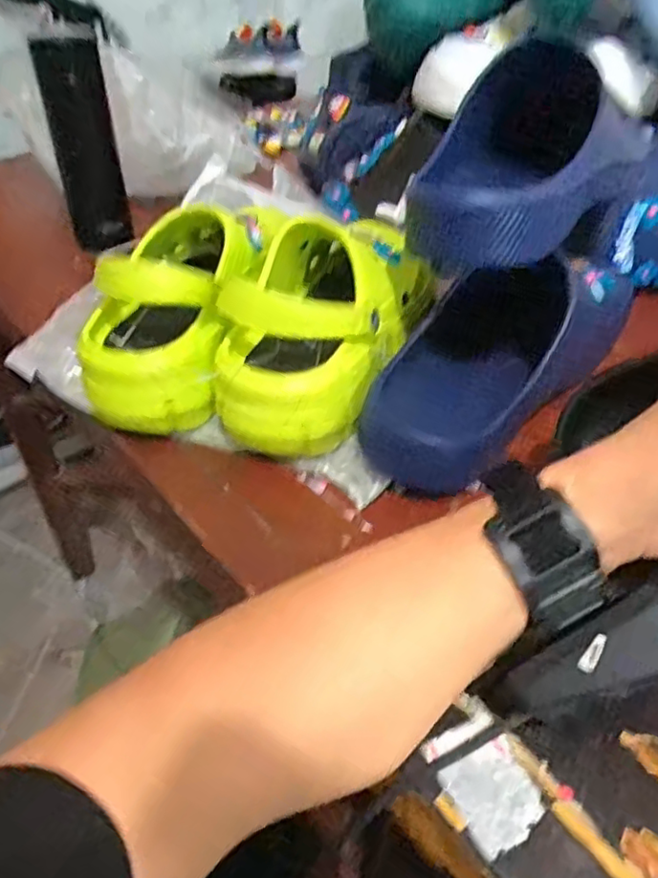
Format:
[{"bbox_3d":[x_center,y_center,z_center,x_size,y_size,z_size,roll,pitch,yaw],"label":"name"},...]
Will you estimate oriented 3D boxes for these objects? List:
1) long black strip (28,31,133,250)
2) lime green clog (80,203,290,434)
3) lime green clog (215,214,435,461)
[{"bbox_3d":[-0.257,-0.306,0.678,0.063,0.200,0.022,-25,37,-32],"label":"long black strip"},{"bbox_3d":[-0.105,-0.113,0.484,0.117,0.087,0.224,3,53,6],"label":"lime green clog"},{"bbox_3d":[-0.004,-0.076,0.468,0.107,0.108,0.217,17,43,21],"label":"lime green clog"}]

